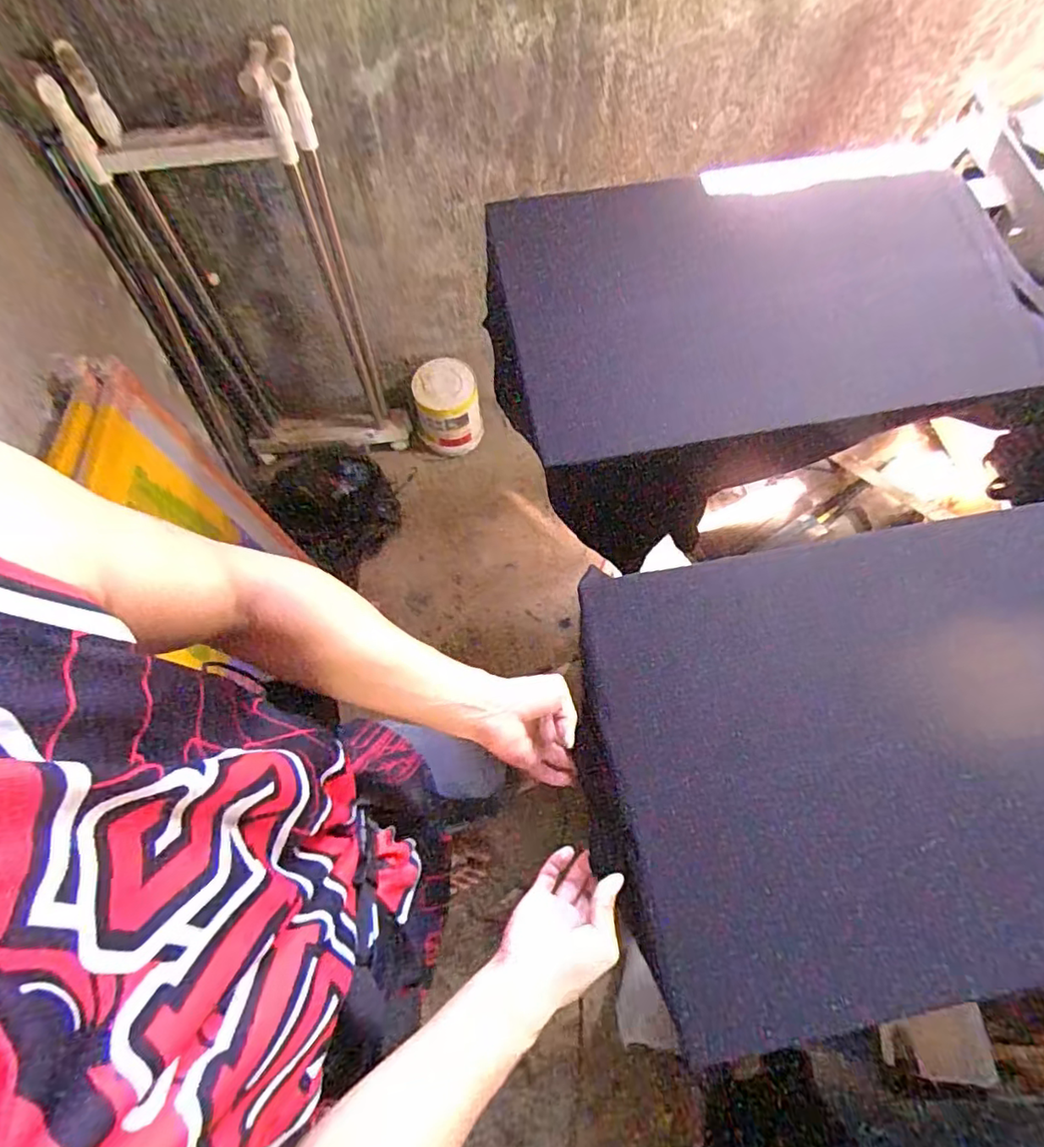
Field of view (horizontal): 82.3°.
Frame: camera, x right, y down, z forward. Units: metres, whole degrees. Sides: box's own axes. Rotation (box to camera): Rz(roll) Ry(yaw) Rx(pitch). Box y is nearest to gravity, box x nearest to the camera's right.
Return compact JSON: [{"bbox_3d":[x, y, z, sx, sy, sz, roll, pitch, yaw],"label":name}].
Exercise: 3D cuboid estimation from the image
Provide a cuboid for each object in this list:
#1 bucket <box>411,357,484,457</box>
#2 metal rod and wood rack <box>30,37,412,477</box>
[{"bbox_3d":[-0.192,-0.438,1.576,0.169,0.245,0.141,-7,70,-3],"label":"bucket"},{"bbox_3d":[-0.512,-0.538,1.235,0.382,0.884,0.149,-14,70,-5],"label":"metal rod and wood rack"}]

